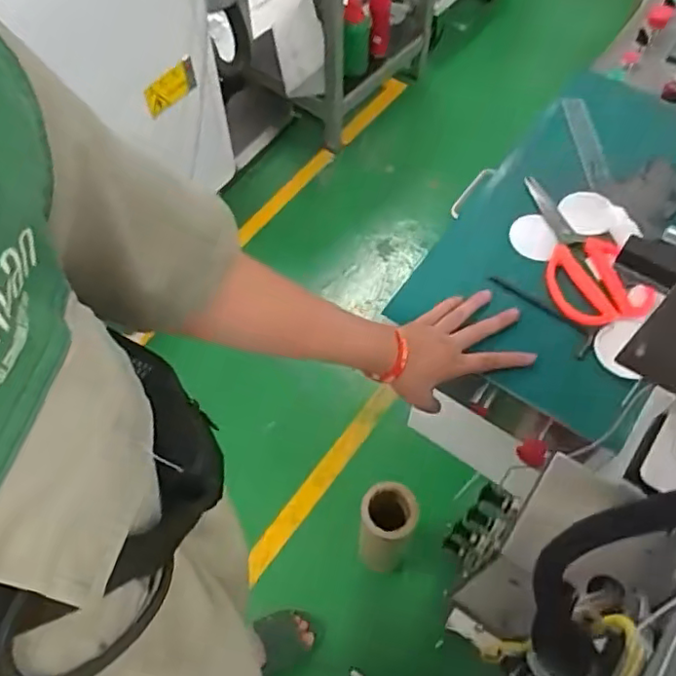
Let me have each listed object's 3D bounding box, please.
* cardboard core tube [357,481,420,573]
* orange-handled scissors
[{"bbox_3d":[0.091,0.396,1.229,0.099,0.387,0.104,14,62,8],"label":"cardboard core tube"},{"bbox_3d":[0.266,-0.104,0.709,0.098,0.014,0.216,-21,63,-10],"label":"orange-handled scissors"}]

